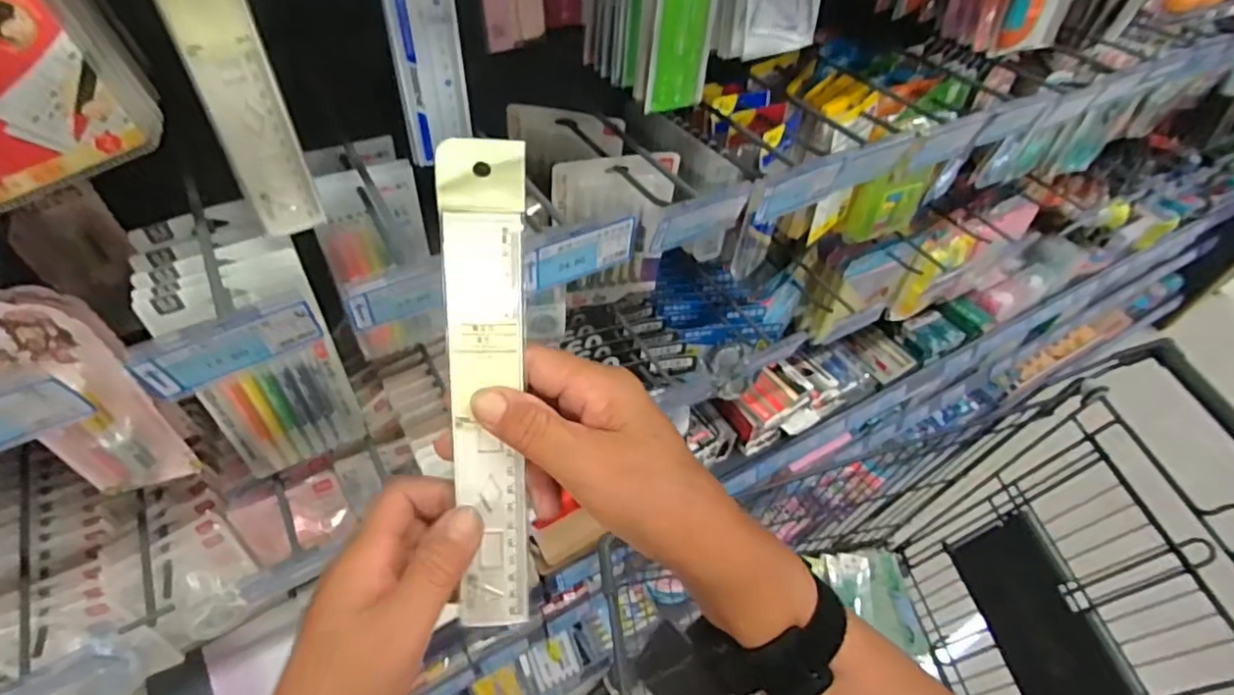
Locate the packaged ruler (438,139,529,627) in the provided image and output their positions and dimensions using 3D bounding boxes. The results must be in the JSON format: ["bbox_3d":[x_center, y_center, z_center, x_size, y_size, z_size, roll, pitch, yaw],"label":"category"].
[{"bbox_3d":[-0.062,0.028,0.296,0.037,0.240,0.007,0,14,-5],"label":"packaged ruler"}]

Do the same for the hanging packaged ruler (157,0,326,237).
[{"bbox_3d":[-0.201,-0.151,0.310,0.037,0.223,0.005,-24,56,-24],"label":"hanging packaged ruler"}]

